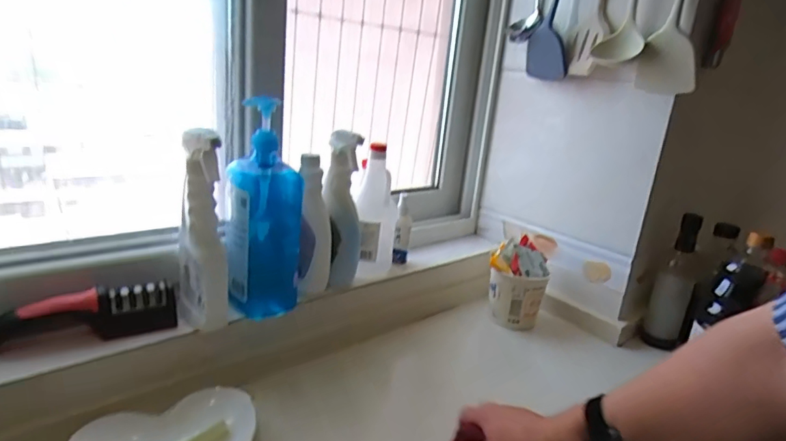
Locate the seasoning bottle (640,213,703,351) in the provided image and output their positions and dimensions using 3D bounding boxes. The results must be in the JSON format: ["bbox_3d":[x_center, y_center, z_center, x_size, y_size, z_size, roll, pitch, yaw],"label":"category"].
[{"bbox_3d":[0.514,0.111,0.908,0.069,0.247,0.063,15,18,32],"label":"seasoning bottle"}]

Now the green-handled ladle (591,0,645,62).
[{"bbox_3d":[0.382,-0.401,0.793,0.069,0.281,0.047,11,16,19],"label":"green-handled ladle"}]

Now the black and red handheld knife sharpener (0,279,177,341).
[{"bbox_3d":[-0.373,0.121,0.601,0.203,0.069,0.030,-7,20,-38],"label":"black and red handheld knife sharpener"}]

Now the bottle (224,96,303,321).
[{"bbox_3d":[-0.177,-0.011,0.682,0.105,0.283,0.066,3,16,-10],"label":"bottle"}]

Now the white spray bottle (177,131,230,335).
[{"bbox_3d":[-0.243,0.017,0.642,0.059,0.268,0.106,-2,17,-24],"label":"white spray bottle"}]

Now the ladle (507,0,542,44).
[{"bbox_3d":[0.263,-0.475,0.940,0.054,0.261,0.085,8,16,10],"label":"ladle"}]

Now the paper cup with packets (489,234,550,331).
[{"bbox_3d":[0.235,0.119,0.943,0.108,0.147,0.087,9,16,15],"label":"paper cup with packets"}]

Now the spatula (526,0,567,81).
[{"bbox_3d":[0.297,-0.414,0.896,0.072,0.304,0.028,12,17,22],"label":"spatula"}]

